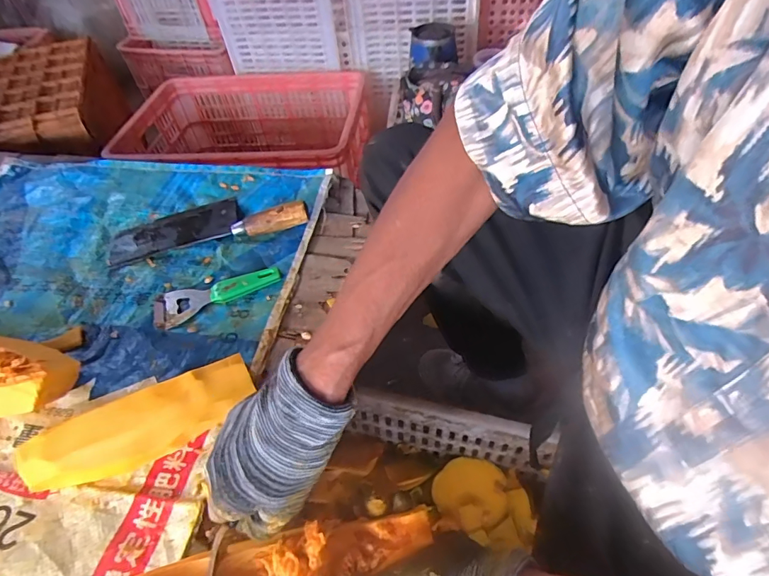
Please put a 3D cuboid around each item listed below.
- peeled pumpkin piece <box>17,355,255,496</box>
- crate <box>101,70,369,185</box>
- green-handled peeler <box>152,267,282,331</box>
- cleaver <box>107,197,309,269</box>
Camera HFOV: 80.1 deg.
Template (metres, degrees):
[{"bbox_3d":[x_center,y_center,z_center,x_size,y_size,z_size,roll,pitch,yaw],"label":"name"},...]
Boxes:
[{"bbox_3d":[-0.221,0.125,0.416,0.201,0.050,0.048,-25,53,-15],"label":"peeled pumpkin piece"},{"bbox_3d":[-0.299,-0.323,1.066,0.506,0.210,0.376,-1,50,4],"label":"crate"},{"bbox_3d":[-0.201,0.002,0.545,0.148,0.010,0.053,-21,52,-12],"label":"green-handled peeler"},{"bbox_3d":[-0.242,-0.095,0.617,0.264,0.028,0.091,-14,50,-6],"label":"cleaver"}]

